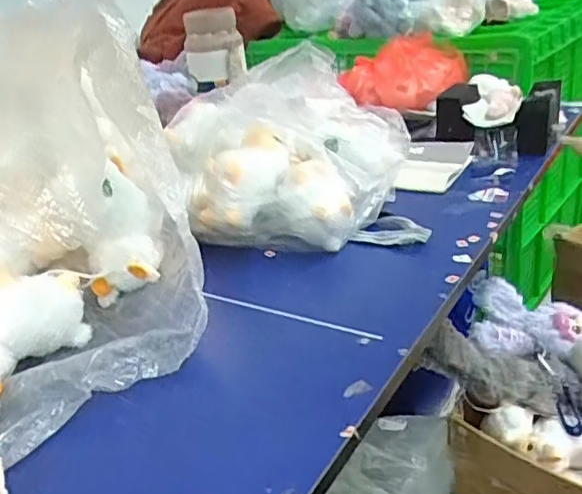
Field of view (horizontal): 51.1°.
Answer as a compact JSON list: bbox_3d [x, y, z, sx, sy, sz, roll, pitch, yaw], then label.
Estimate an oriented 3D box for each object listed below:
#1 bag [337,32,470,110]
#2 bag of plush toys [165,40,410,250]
[{"bbox_3d":[0.195,-0.292,1.020,0.209,0.090,0.151,-4,26,5],"label":"bag"},{"bbox_3d":[-0.011,-0.104,0.660,0.238,0.154,0.186,3,28,20],"label":"bag of plush toys"}]

